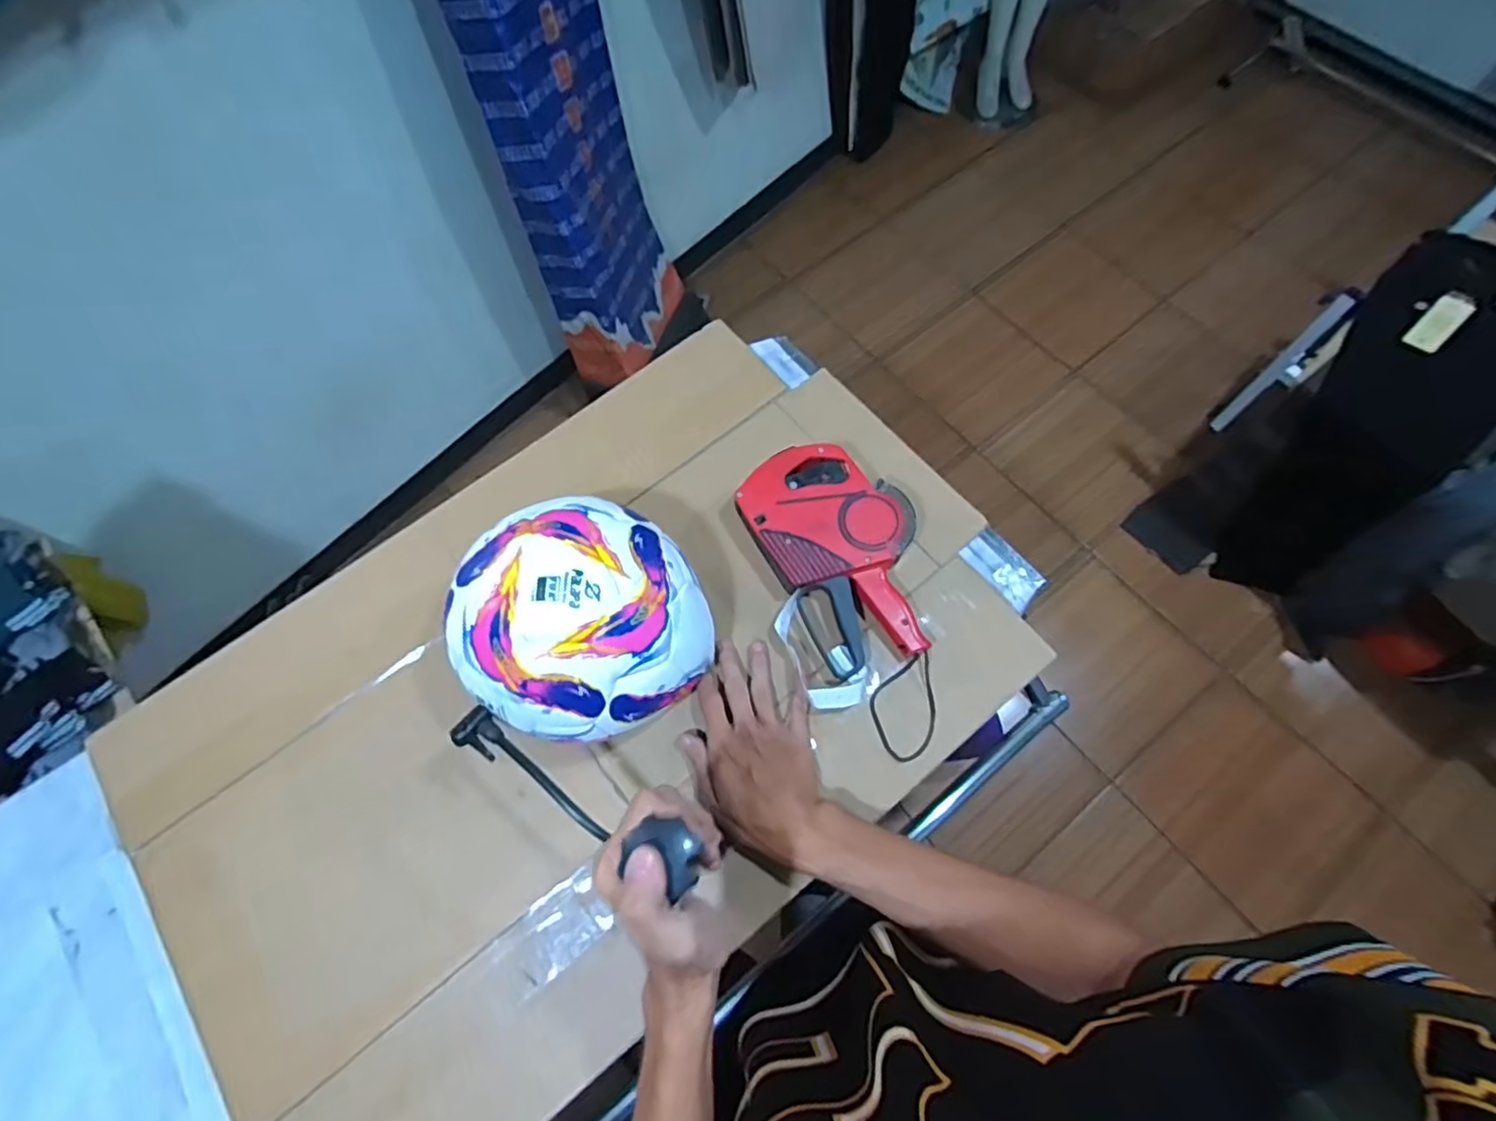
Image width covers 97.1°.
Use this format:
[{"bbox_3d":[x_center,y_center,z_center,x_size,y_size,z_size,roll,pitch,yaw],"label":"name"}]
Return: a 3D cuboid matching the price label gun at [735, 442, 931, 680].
[{"bbox_3d":[0.093,-0.009,0.624,0.137,0.051,0.212,-29,69,-10],"label":"price label gun"}]

